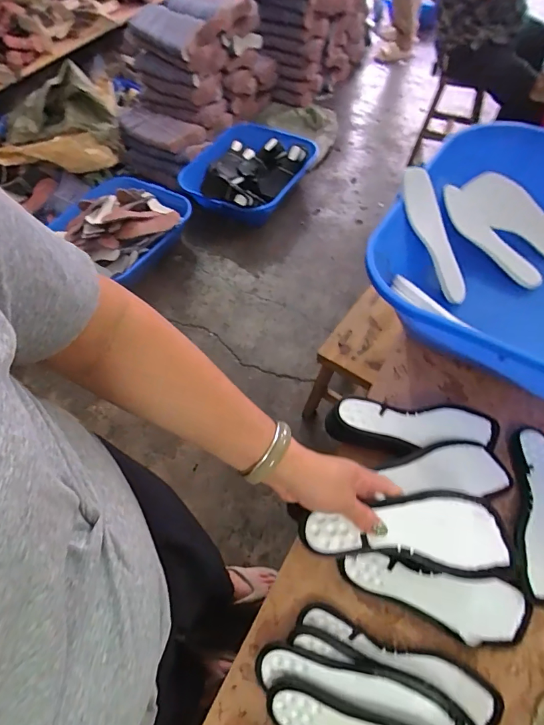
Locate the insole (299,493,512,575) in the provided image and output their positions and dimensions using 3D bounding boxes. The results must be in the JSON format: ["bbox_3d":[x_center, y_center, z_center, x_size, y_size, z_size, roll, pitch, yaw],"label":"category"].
[{"bbox_3d":[0.142,0.181,0.446,0.216,0.020,0.074,1,57,1],"label":"insole"}]

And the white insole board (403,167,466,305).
[{"bbox_3d":[0.273,-0.206,0.707,0.054,0.237,0.014,-24,20,11],"label":"white insole board"}]

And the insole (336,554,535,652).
[{"bbox_3d":[0.198,0.290,0.513,0.223,0.021,0.071,9,58,9],"label":"insole"}]

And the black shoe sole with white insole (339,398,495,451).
[{"bbox_3d":[0.213,0.096,0.612,0.227,0.043,0.063,3,58,6],"label":"black shoe sole with white insole"}]

